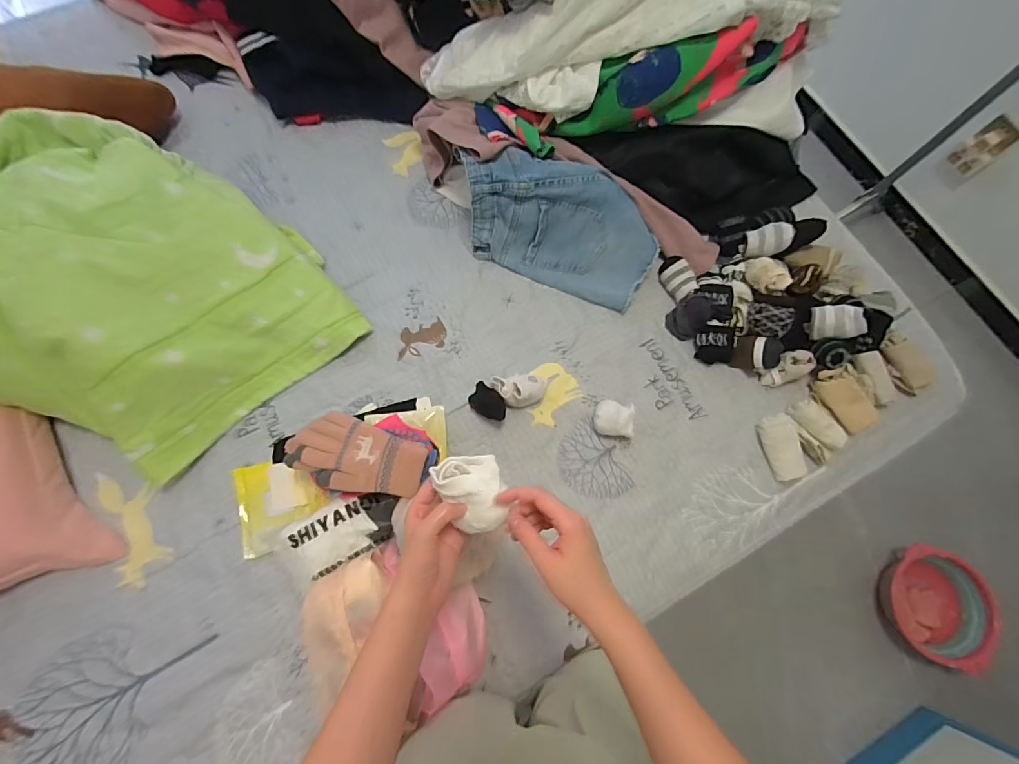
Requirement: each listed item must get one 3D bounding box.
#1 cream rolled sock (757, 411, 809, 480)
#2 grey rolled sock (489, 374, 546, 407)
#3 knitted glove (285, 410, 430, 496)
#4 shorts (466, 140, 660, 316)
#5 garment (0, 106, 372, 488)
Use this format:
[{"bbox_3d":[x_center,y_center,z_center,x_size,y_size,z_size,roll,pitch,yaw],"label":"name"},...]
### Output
[{"bbox_3d":[0.472,0.113,0.767,0.051,0.029,0.111,-16,87,-6],"label":"cream rolled sock"},{"bbox_3d":[0.021,0.011,0.770,0.099,0.047,0.061,-9,74,-4],"label":"grey rolled sock"},{"bbox_3d":[-0.228,0.111,0.657,0.197,0.025,0.101,21,74,5],"label":"knitted glove"},{"bbox_3d":[0.094,-0.292,0.822,0.365,0.144,0.169,23,74,5],"label":"shorts"},{"bbox_3d":[-0.646,-0.159,0.739,0.690,0.185,0.497,30,75,7],"label":"garment"}]

